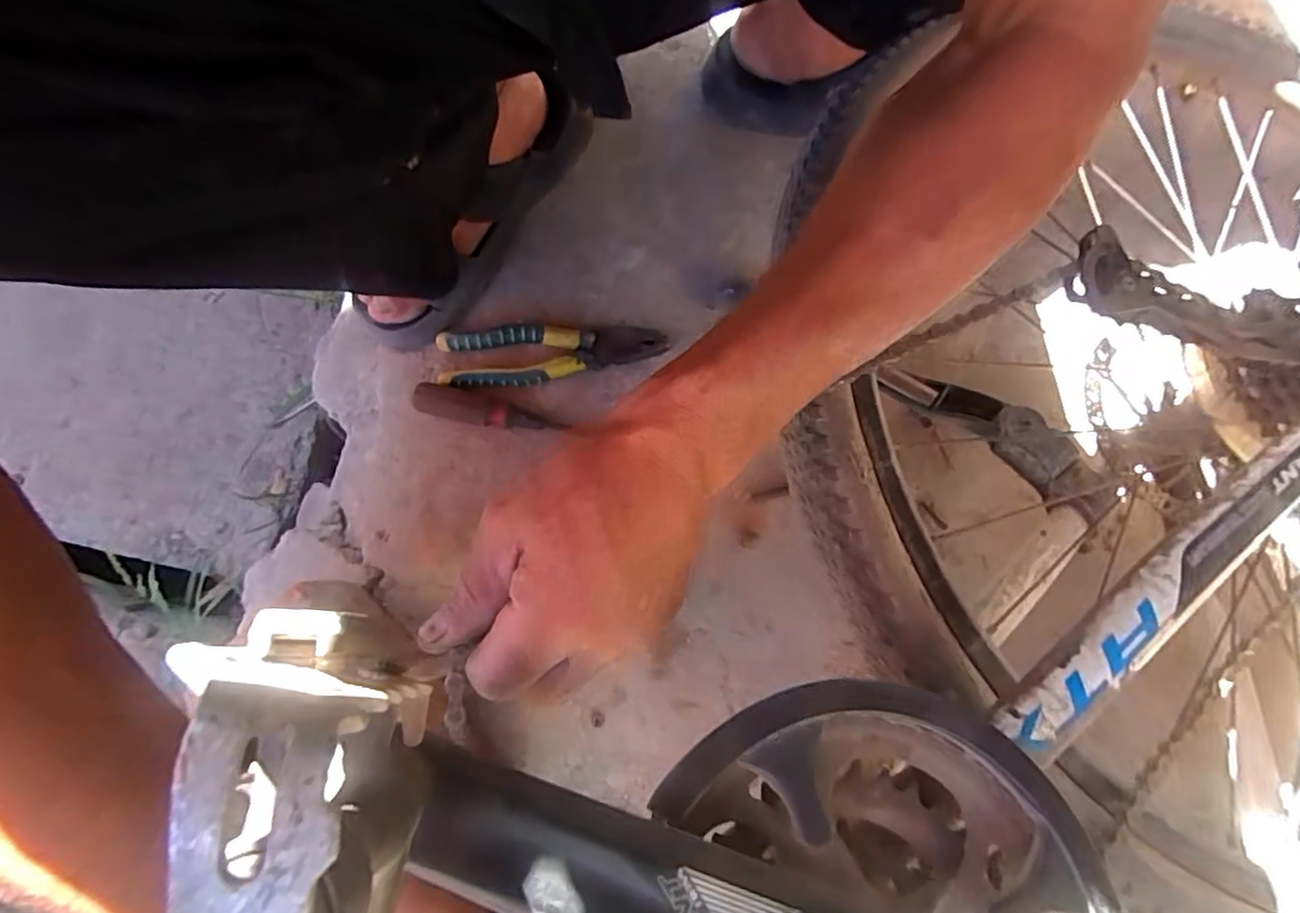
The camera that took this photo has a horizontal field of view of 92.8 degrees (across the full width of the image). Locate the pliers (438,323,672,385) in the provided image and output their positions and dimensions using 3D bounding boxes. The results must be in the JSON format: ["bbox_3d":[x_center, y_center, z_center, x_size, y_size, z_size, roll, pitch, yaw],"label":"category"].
[{"bbox_3d":[-0.083,-0.088,0.529,0.190,0.017,0.050,-4,80,-1],"label":"pliers"}]

